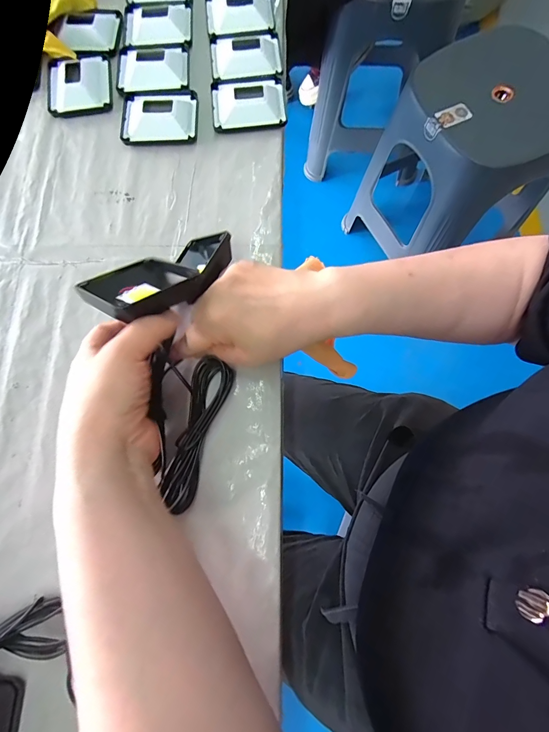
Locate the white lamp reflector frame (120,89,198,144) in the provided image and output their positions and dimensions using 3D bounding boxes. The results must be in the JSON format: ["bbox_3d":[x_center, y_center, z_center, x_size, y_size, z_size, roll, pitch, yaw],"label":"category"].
[{"bbox_3d":[-0.124,-0.269,0.356,0.079,0.014,0.068,-3,77,1],"label":"white lamp reflector frame"}]

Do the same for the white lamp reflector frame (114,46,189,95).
[{"bbox_3d":[-0.136,-0.331,0.367,0.078,0.013,0.071,-4,77,1],"label":"white lamp reflector frame"}]

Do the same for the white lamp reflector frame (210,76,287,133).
[{"bbox_3d":[-0.028,-0.285,0.357,0.078,0.015,0.067,-5,76,1],"label":"white lamp reflector frame"}]

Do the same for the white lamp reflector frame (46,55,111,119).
[{"bbox_3d":[-0.212,-0.310,0.363,0.063,0.021,0.076,-5,76,1],"label":"white lamp reflector frame"}]

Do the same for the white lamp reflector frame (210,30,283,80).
[{"bbox_3d":[-0.032,-0.349,0.372,0.077,0.011,0.066,-5,76,1],"label":"white lamp reflector frame"}]

